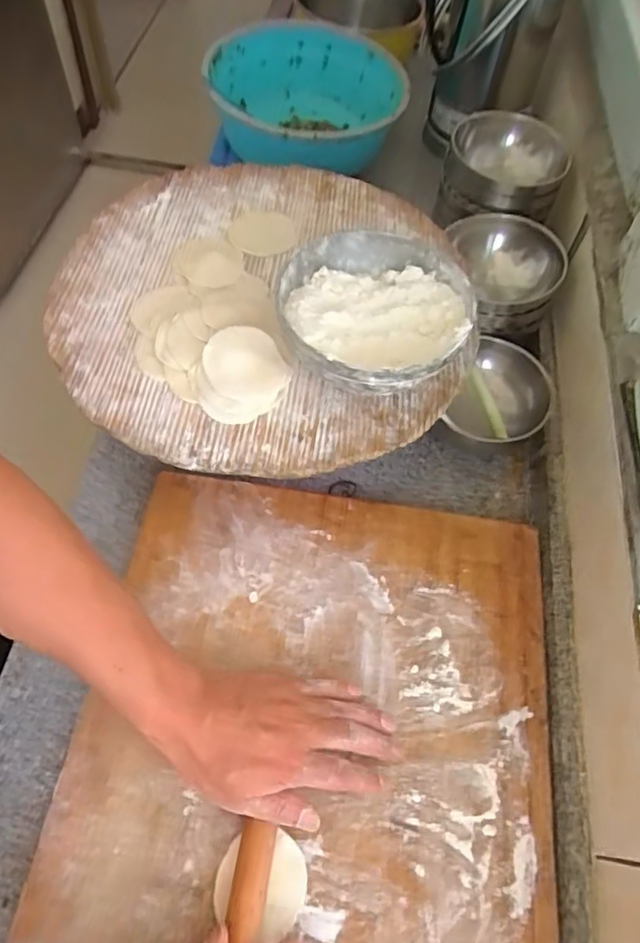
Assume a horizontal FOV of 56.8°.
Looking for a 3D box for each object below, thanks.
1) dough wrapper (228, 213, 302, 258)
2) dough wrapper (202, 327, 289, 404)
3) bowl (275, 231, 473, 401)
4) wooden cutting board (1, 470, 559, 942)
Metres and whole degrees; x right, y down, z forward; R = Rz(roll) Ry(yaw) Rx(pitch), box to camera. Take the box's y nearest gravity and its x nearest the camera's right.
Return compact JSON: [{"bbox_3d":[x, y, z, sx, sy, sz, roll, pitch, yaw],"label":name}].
[{"bbox_3d":[-0.062,-0.264,0.656,0.077,0.009,0.077,2,61,3],"label":"dough wrapper"},{"bbox_3d":[-0.067,-0.096,0.536,0.071,0.011,0.069,-22,86,-26],"label":"dough wrapper"},{"bbox_3d":[0.051,-0.137,0.546,0.171,0.076,0.169,2,60,-4],"label":"bowl"},{"bbox_3d":[-0.014,0.279,0.458,0.388,0.022,0.580,9,60,0],"label":"wooden cutting board"}]

